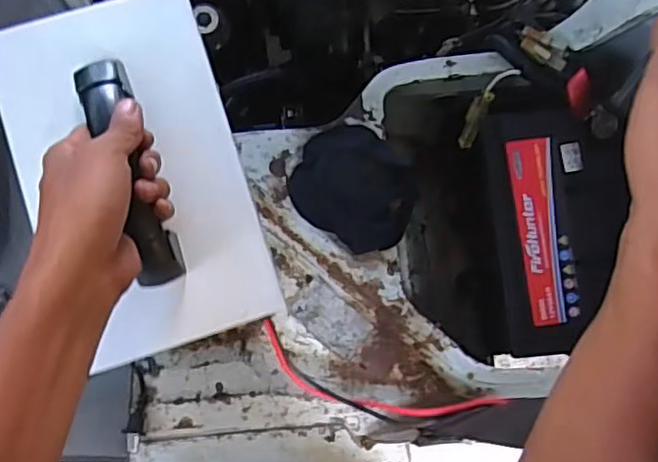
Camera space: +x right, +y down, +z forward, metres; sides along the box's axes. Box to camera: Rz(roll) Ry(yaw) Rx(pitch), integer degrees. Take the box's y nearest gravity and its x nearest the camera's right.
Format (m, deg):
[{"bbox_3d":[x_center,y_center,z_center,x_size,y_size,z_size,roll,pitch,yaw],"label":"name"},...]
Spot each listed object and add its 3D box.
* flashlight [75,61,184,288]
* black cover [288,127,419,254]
[{"bbox_3d":[-0.150,-0.050,0.481,0.034,0.037,0.182,-18,80,-4],"label":"flashlight"},{"bbox_3d":[0.033,-0.051,0.727,0.144,0.029,0.124,35,84,2],"label":"black cover"}]

